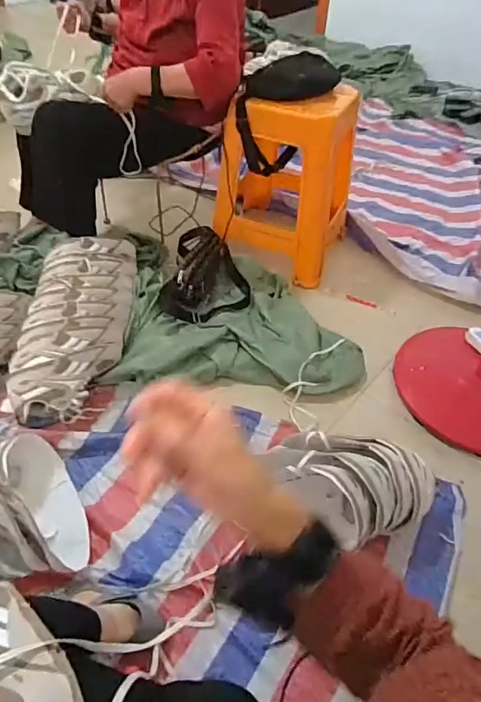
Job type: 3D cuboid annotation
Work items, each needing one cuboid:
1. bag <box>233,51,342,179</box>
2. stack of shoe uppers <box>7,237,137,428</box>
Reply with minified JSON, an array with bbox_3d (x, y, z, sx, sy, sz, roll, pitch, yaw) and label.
[{"bbox_3d":[0.117,-0.619,1.234,0.243,0.281,0.152,9,47,4],"label":"bag"},{"bbox_3d":[-0.397,-0.097,1.133,0.237,0.121,0.559,0,47,-5],"label":"stack of shoe uppers"}]

